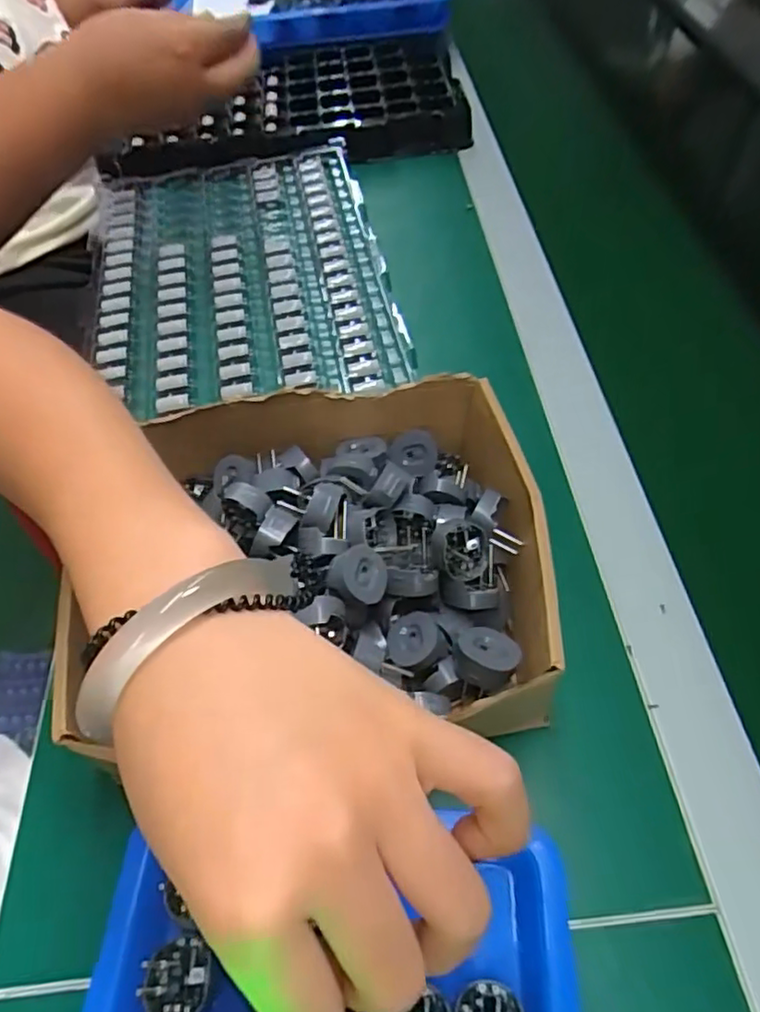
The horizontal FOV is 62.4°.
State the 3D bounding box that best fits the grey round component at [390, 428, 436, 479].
[{"bbox_3d":[0.020,-0.032,0.356,0.026,0.021,0.009,20,29,4],"label":"grey round component"}]

